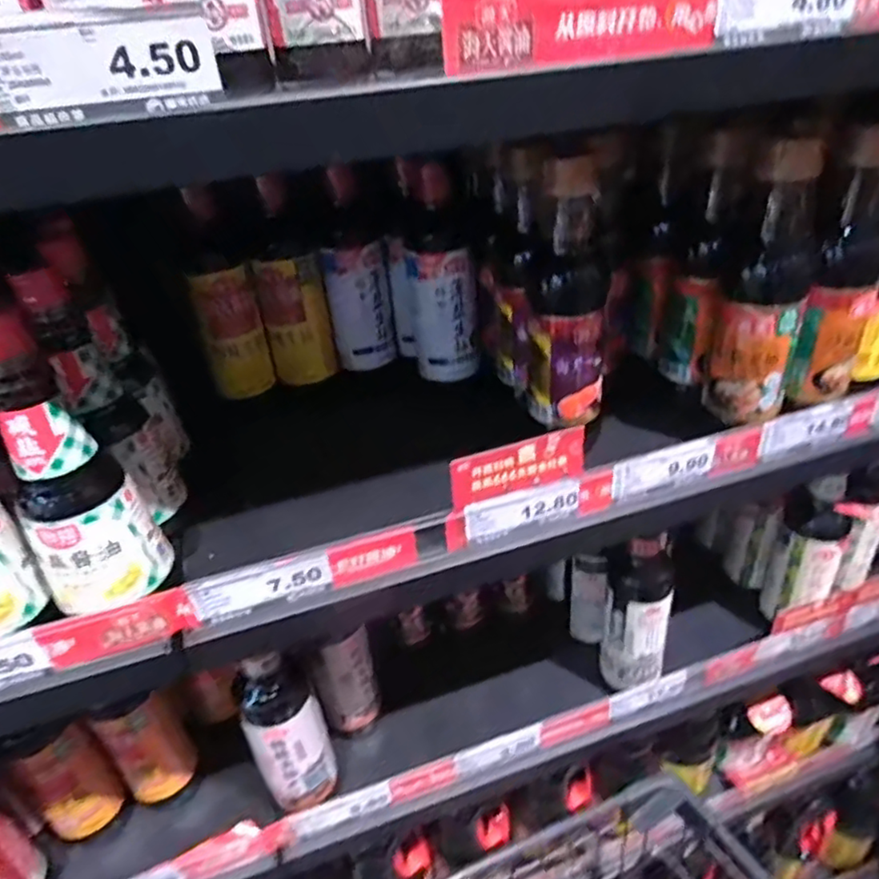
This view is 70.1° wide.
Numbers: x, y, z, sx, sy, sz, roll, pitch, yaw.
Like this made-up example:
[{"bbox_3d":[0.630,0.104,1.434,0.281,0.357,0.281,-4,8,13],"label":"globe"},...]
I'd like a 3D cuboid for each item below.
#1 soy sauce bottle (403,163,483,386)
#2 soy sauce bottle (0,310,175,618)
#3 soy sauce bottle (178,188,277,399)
[{"bbox_3d":[0.003,-0.150,0.598,0.068,0.190,0.056,-6,34,1],"label":"soy sauce bottle"},{"bbox_3d":[-0.228,0.020,0.375,0.070,0.176,0.060,-31,41,-32],"label":"soy sauce bottle"},{"bbox_3d":[-0.207,-0.135,0.601,0.061,0.186,0.058,-15,35,-12],"label":"soy sauce bottle"}]

